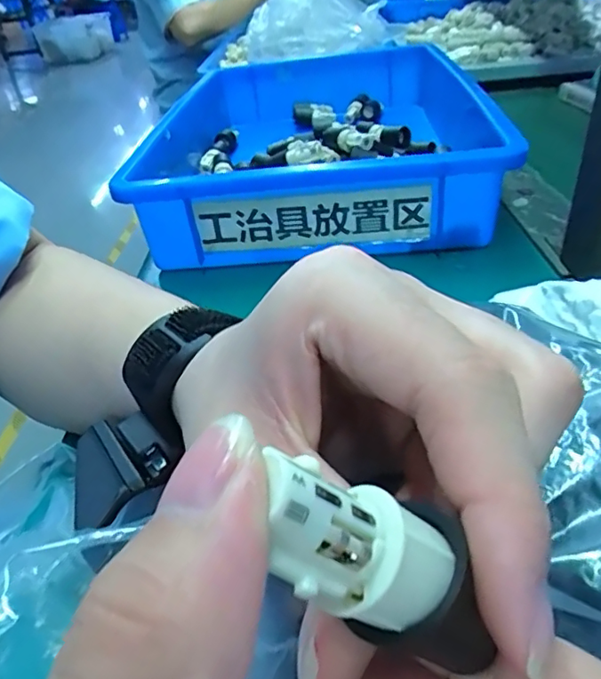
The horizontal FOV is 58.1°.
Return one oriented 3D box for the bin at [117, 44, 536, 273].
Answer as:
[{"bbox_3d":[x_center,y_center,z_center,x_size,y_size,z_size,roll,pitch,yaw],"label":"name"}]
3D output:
[{"bbox_3d":[0.027,-0.224,0.569,0.300,0.071,0.476,0,37,8],"label":"bin"}]

